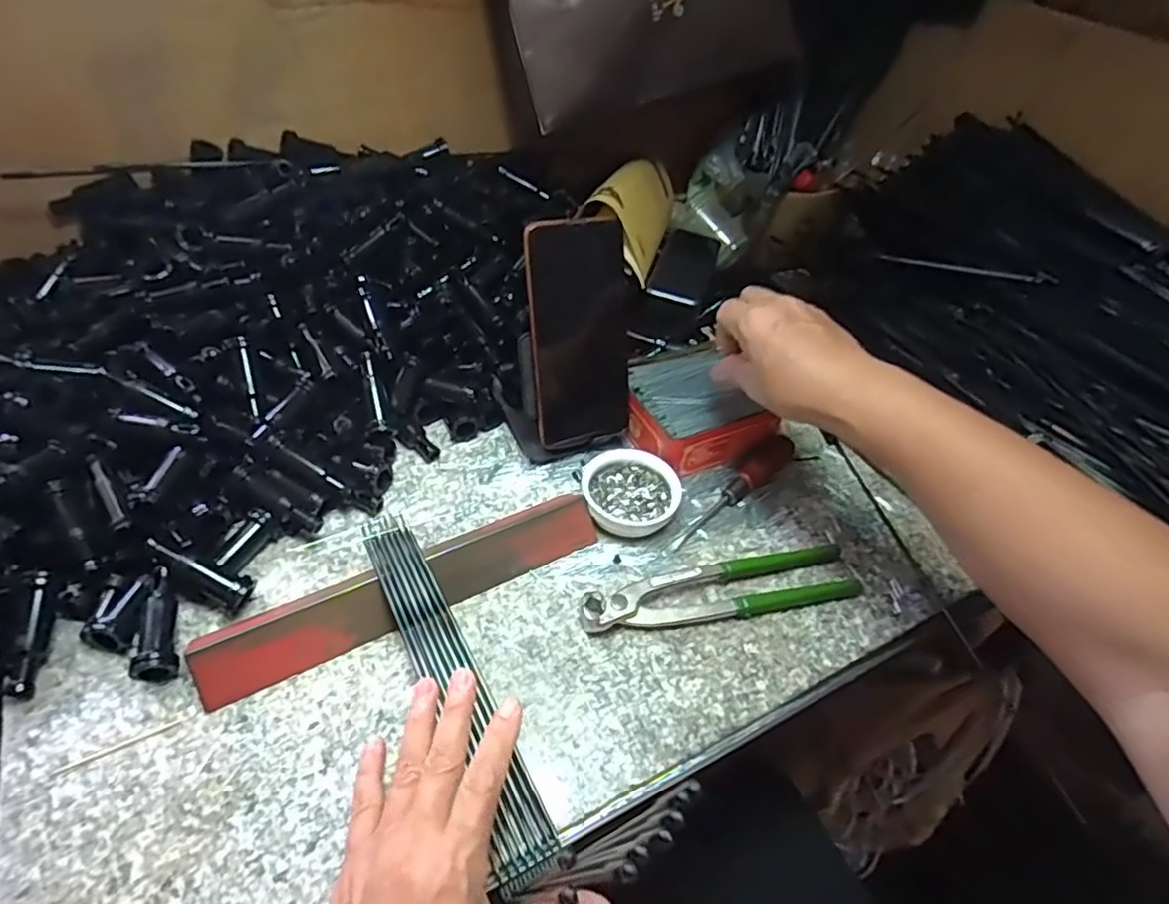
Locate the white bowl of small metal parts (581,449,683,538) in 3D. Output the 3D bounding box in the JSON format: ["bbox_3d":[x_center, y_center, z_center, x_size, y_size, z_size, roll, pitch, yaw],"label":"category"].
[{"bbox_3d":[0.035,0.031,0.492,0.069,0.024,0.070,3,46,-4],"label":"white bowl of small metal parts"}]

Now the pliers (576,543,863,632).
[{"bbox_3d":[0.095,0.094,0.446,0.199,0.017,0.046,-8,48,-15],"label":"pliers"}]

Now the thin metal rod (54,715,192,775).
[{"bbox_3d":[-0.248,0.157,0.349,0.062,0.004,0.004,-19,51,-23],"label":"thin metal rod"}]

